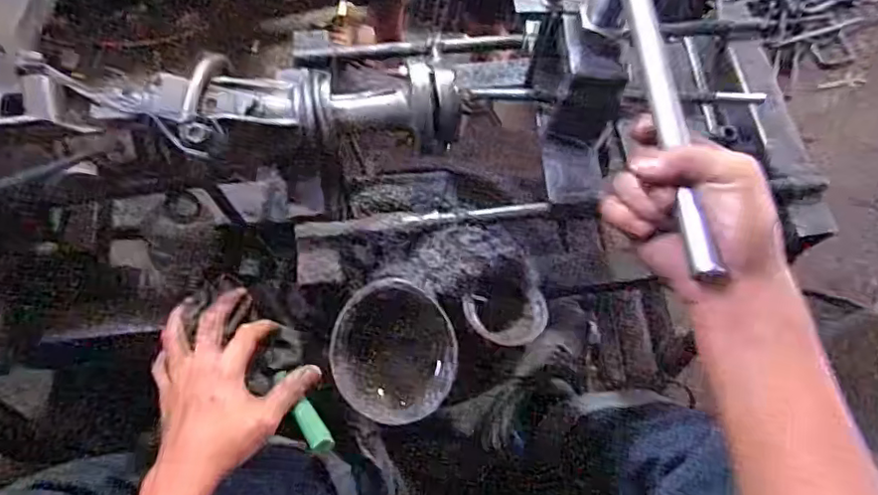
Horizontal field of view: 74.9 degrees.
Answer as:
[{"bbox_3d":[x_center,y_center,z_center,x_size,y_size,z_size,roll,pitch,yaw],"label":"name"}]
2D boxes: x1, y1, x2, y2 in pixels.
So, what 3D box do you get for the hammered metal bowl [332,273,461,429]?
[{"bbox_3d":[-0.042,0.097,0.534,0.117,0.042,0.124,0,69,-1],"label":"hammered metal bowl"}]

